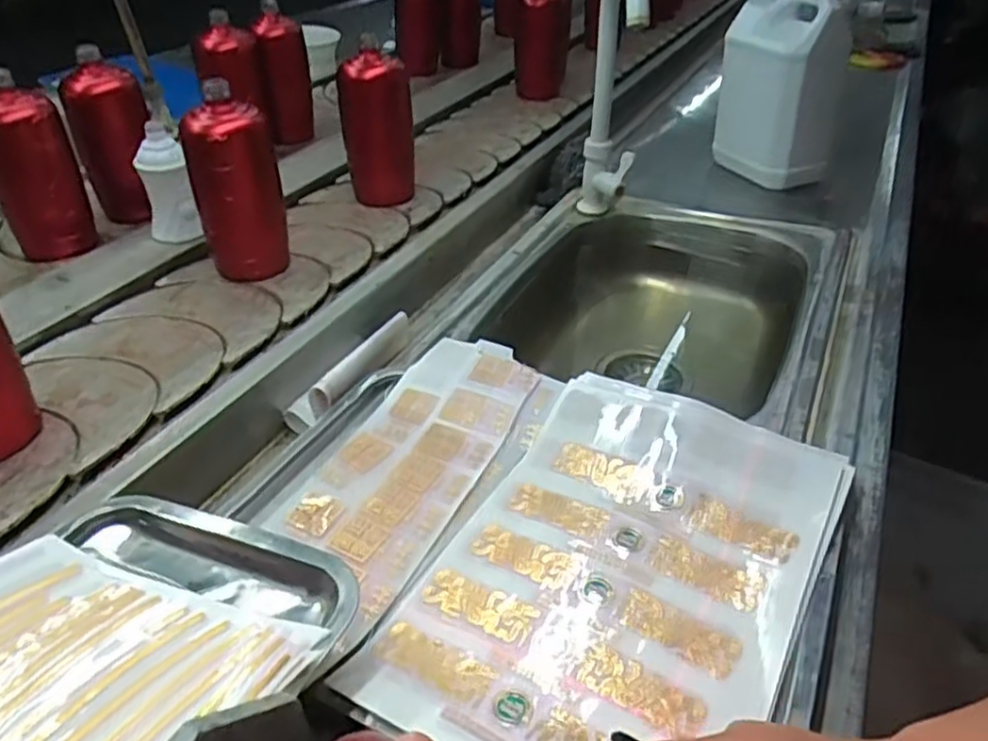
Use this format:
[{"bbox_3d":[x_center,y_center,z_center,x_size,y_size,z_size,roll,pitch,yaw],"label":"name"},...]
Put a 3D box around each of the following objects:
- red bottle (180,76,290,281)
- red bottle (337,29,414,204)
[{"bbox_3d":[-0.255,-0.180,0.712,0.078,0.184,0.058,1,28,7],"label":"red bottle"},{"bbox_3d":[-0.139,-0.292,0.866,0.086,0.179,0.064,-13,48,-5],"label":"red bottle"}]

